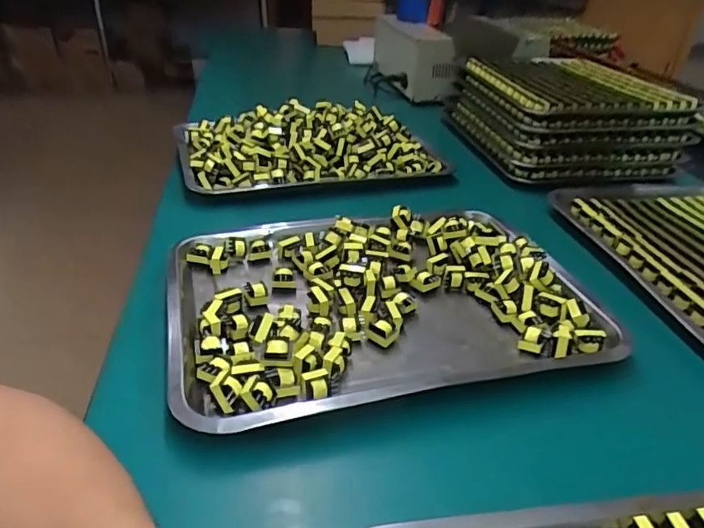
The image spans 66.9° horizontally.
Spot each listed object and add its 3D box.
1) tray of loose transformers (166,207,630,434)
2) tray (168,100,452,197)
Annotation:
[{"bbox_3d":[0.023,0.025,0.507,0.375,0.035,0.278,-8,33,-15],"label":"tray of loose transformers"},{"bbox_3d":[-0.071,-0.192,0.813,0.372,0.069,0.248,-9,33,-18],"label":"tray"}]

